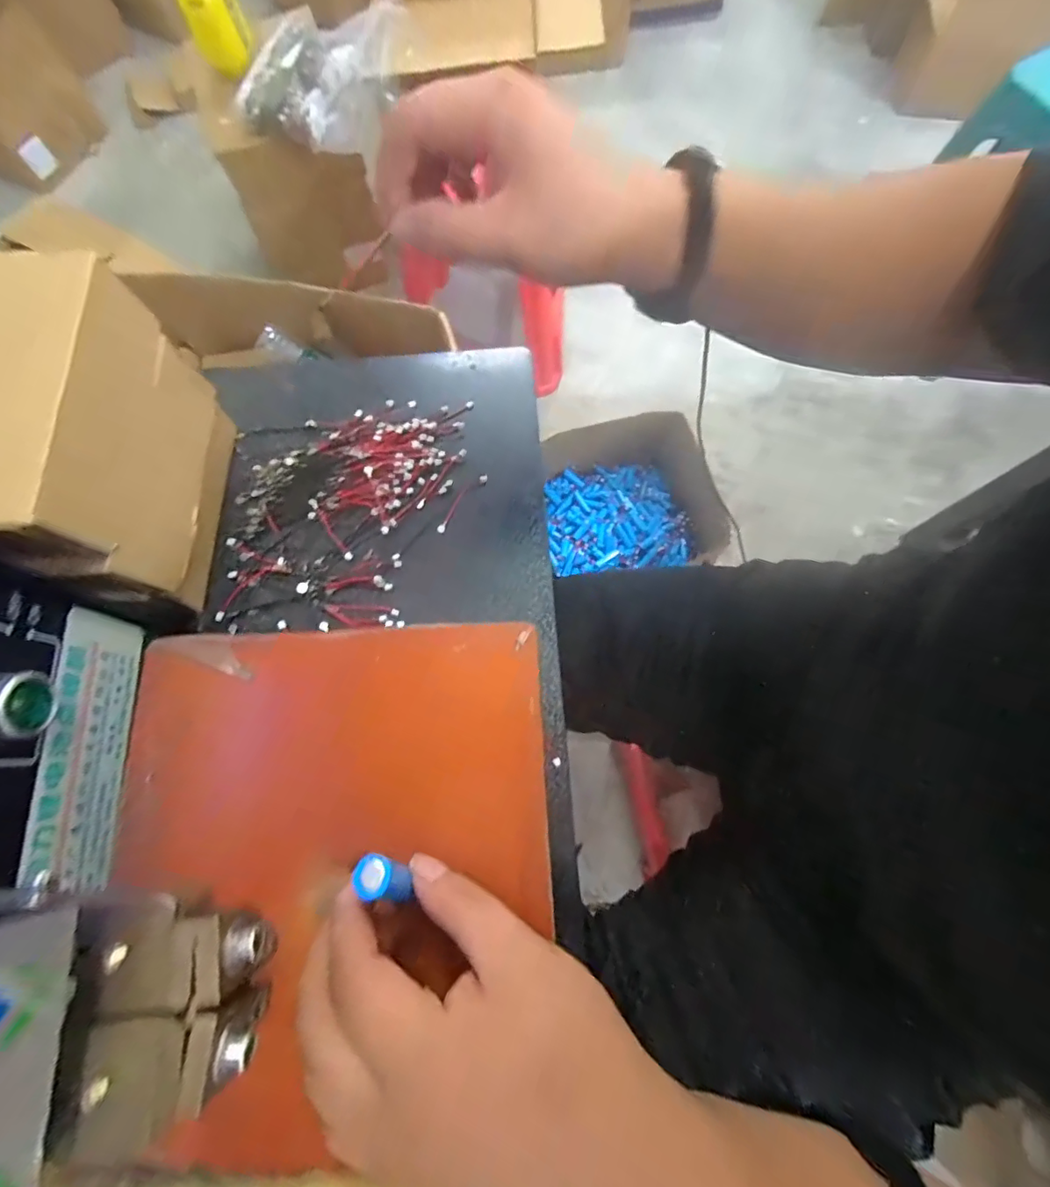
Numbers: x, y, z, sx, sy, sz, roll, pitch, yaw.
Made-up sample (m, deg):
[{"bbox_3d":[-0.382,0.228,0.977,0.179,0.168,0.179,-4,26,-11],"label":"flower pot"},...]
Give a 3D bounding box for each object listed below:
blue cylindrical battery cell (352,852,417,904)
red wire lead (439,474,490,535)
[{"bbox_3d":[-0.054,0.114,0.207,0.014,0.034,0.017,-30,59,-7],"label":"blue cylindrical battery cell"},{"bbox_3d":[-0.051,-0.074,0.416,0.011,0.004,0.060,36,78,11],"label":"red wire lead"}]

